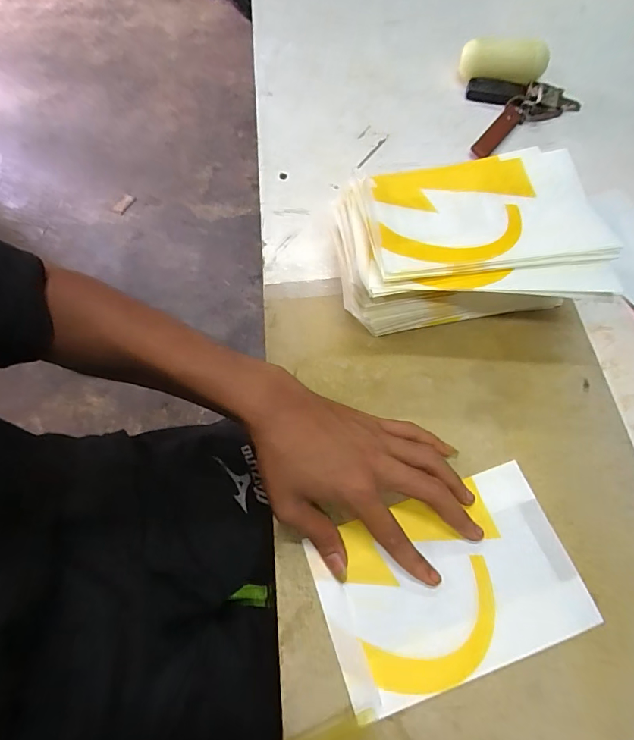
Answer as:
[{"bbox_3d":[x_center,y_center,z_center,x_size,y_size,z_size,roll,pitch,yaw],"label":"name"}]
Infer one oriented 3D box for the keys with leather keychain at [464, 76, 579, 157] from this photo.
[{"bbox_3d":[0.232,-0.287,0.471,0.117,0.021,0.113,2,67,3],"label":"keys with leather keychain"}]

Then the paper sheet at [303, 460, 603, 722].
[{"bbox_3d":[0.088,0.145,0.293,0.170,0.005,0.109,-18,64,-5],"label":"paper sheet"}]

